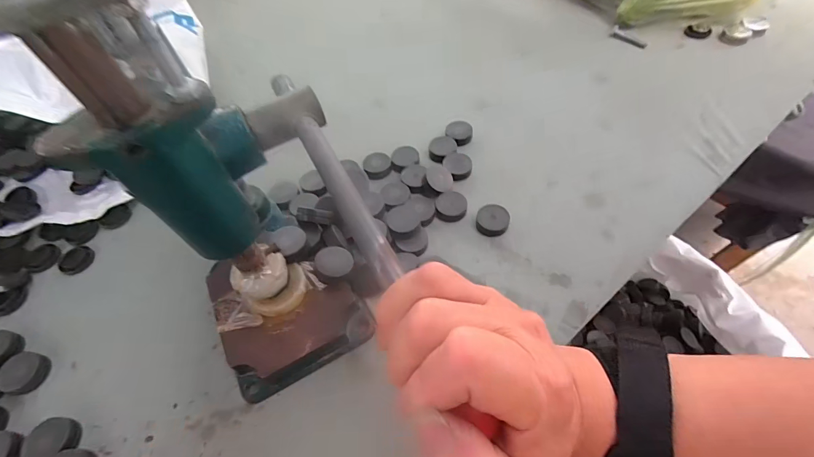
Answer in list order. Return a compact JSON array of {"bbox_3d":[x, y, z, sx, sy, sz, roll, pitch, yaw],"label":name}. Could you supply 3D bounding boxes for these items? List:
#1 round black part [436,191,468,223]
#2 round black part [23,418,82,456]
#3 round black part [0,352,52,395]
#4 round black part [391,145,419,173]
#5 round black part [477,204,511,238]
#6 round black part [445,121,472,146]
[{"bbox_3d":[0.047,-0.024,0.390,0.031,0.009,0.031,-2,55,3],"label":"round black part"},{"bbox_3d":[-0.275,0.166,0.290,0.036,0.015,0.031,4,56,7],"label":"round black part"},{"bbox_3d":[-0.333,0.126,0.325,0.034,0.013,0.033,-2,55,3],"label":"round black part"},{"bbox_3d":[-0.002,-0.081,0.436,0.030,0.010,0.034,32,64,24],"label":"round black part"},{"bbox_3d":[0.087,-0.009,0.380,0.032,0.009,0.031,4,56,8],"label":"round black part"},{"bbox_3d":[0.064,-0.115,0.453,0.031,0.010,0.036,0,56,5],"label":"round black part"}]

